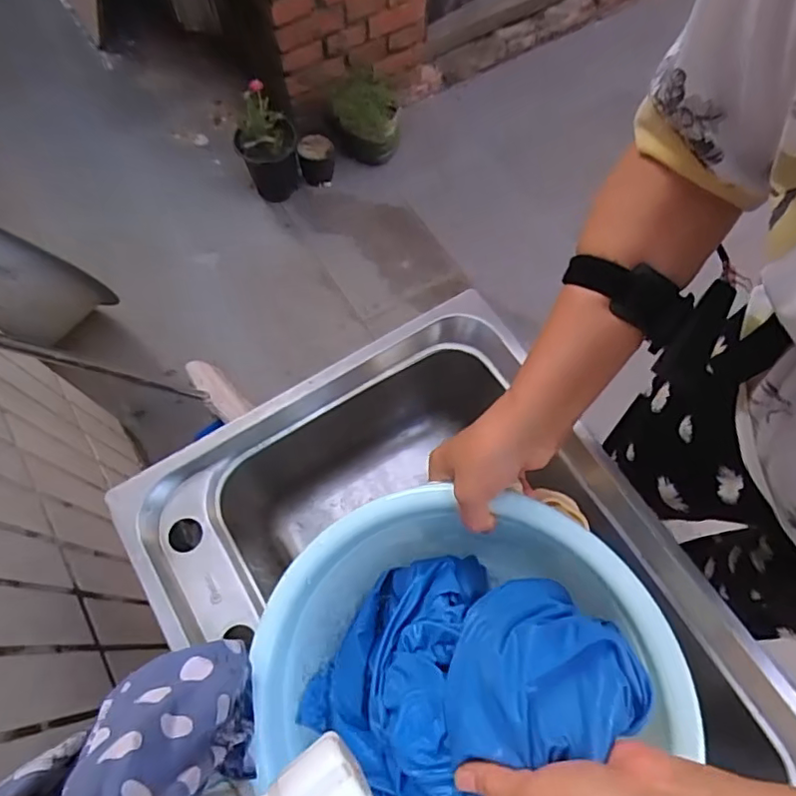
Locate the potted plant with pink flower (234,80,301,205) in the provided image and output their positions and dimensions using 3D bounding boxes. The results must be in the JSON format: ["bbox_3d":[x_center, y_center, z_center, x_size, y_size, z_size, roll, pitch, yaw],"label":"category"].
[{"bbox_3d":[-0.350,-0.672,1.513,0.154,0.273,0.137,-15,69,-6],"label":"potted plant with pink flower"}]

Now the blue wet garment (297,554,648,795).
[{"bbox_3d":[0.023,0.240,0.404,0.186,0.160,0.259,35,72,13],"label":"blue wet garment"}]

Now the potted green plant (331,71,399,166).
[{"bbox_3d":[-0.092,-0.788,1.594,0.180,0.187,0.220,-1,68,0],"label":"potted green plant"}]

